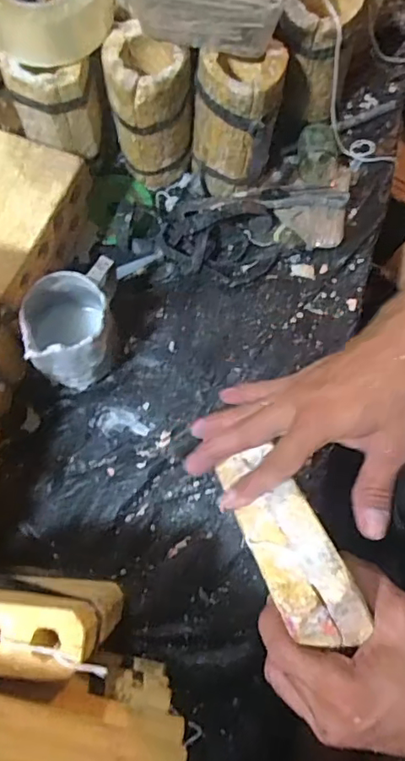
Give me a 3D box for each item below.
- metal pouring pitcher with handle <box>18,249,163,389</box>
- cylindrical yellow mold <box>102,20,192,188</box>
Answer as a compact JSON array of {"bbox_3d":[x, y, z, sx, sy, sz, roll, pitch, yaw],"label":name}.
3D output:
[{"bbox_3d":[-0.135,-0.061,0.579,0.092,0.091,0.109,-12,73,-3],"label":"metal pouring pitcher with handle"},{"bbox_3d":[-0.059,-0.310,0.626,0.086,0.151,0.084,0,73,0],"label":"cylindrical yellow mold"}]

